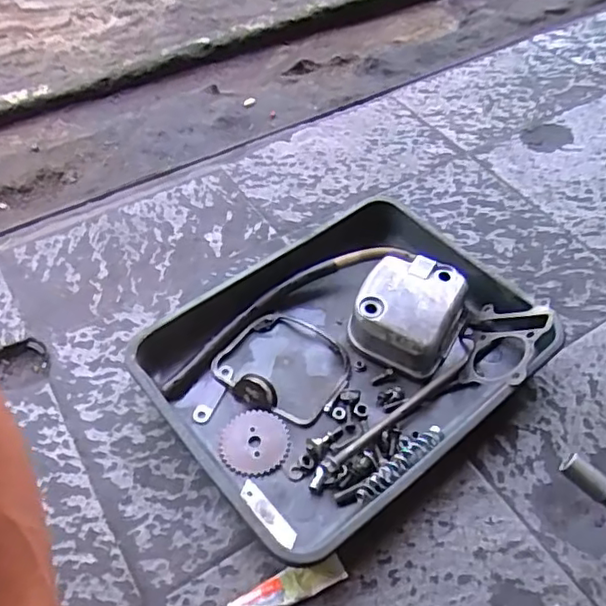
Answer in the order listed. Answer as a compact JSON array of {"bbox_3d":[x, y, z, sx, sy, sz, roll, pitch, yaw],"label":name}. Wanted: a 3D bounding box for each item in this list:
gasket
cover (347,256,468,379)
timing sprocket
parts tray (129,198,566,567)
[{"bbox_3d":[-0.016,0.060,0.629,0.126,0.008,0.108,29,57,22],"label":"gasket"},{"bbox_3d":[0.110,0.009,0.642,0.103,0.056,0.116,22,55,18],"label":"cover"},{"bbox_3d":[-0.045,0.129,0.577,0.064,0.004,0.063,0,51,1],"label":"timing sprocket"},{"bbox_3d":[0.042,0.047,0.613,0.347,0.057,0.279,-34,58,-24],"label":"parts tray"}]

